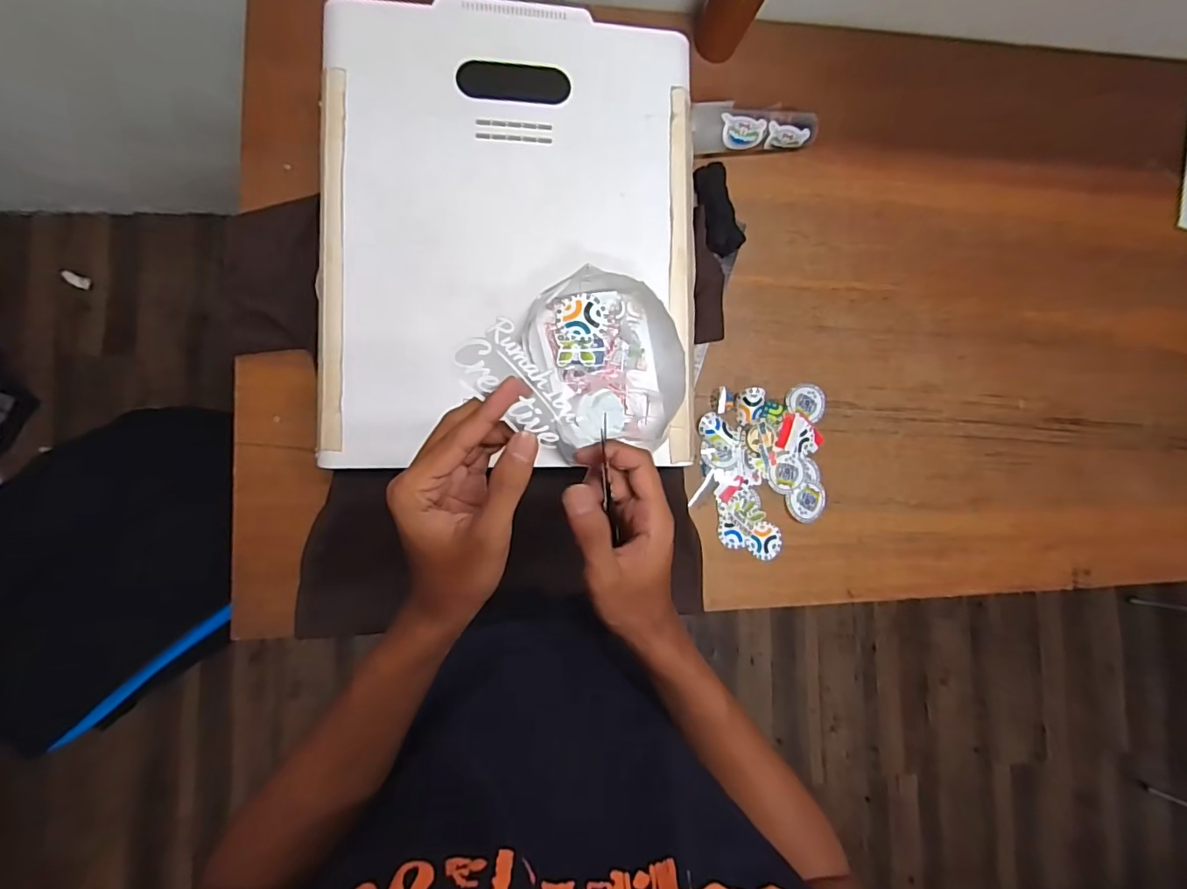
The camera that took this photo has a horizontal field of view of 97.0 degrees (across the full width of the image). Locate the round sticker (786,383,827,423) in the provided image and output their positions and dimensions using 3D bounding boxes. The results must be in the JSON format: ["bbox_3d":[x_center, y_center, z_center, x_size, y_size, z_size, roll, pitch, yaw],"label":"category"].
[{"bbox_3d":[0.317,-0.064,0.777,0.059,0.010,0.051,25,84,-2],"label":"round sticker"}]

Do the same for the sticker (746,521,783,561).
[{"bbox_3d":[0.247,0.140,0.755,0.051,0.005,0.052,34,84,-4],"label":"sticker"}]

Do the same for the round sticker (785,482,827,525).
[{"bbox_3d":[0.311,0.084,0.762,0.058,0.004,0.053,0,85,0],"label":"round sticker"}]

